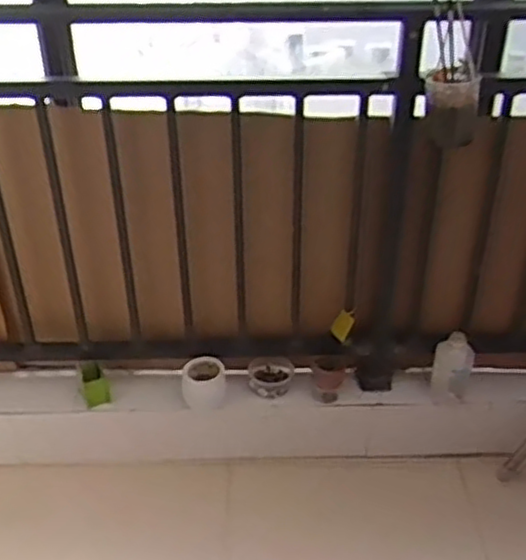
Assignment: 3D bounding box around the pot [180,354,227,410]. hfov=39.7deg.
[{"bbox_3d":[-0.145,0.251,1.786,0.103,0.094,0.104,0,35,0],"label":"pot"}]

